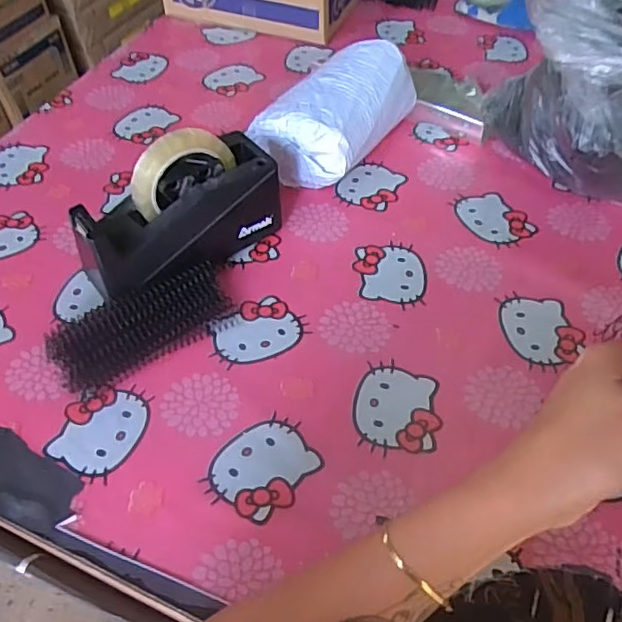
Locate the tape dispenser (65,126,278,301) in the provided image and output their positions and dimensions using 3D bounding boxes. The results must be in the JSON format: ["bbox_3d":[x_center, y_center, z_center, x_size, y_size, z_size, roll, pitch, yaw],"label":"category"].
[{"bbox_3d":[-0.126,-0.096,0.582,0.199,0.130,0.083,-29,56,-21],"label":"tape dispenser"}]

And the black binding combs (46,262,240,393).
[{"bbox_3d":[-0.148,0.013,0.548,0.171,0.033,0.067,-29,56,-21],"label":"black binding combs"}]

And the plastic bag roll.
[{"bbox_3d":[0.028,-0.227,0.699,0.123,0.107,0.185,26,56,21],"label":"plastic bag roll"}]

